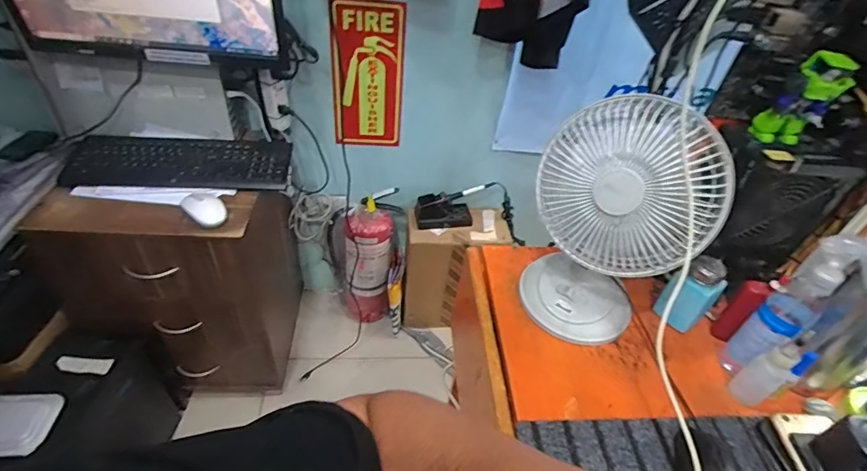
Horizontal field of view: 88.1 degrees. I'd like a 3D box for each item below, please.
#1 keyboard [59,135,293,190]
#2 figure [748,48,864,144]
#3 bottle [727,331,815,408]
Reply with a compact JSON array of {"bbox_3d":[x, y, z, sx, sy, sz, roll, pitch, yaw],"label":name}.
[{"bbox_3d":[-0.554,-0.161,0.979,0.462,0.033,0.172,-1,43,-9],"label":"keyboard"},{"bbox_3d":[0.403,-0.145,0.489,0.060,0.100,0.041,31,47,24],"label":"figure"},{"bbox_3d":[0.380,0.148,0.502,0.029,0.116,0.036,-20,49,-27],"label":"bottle"}]

